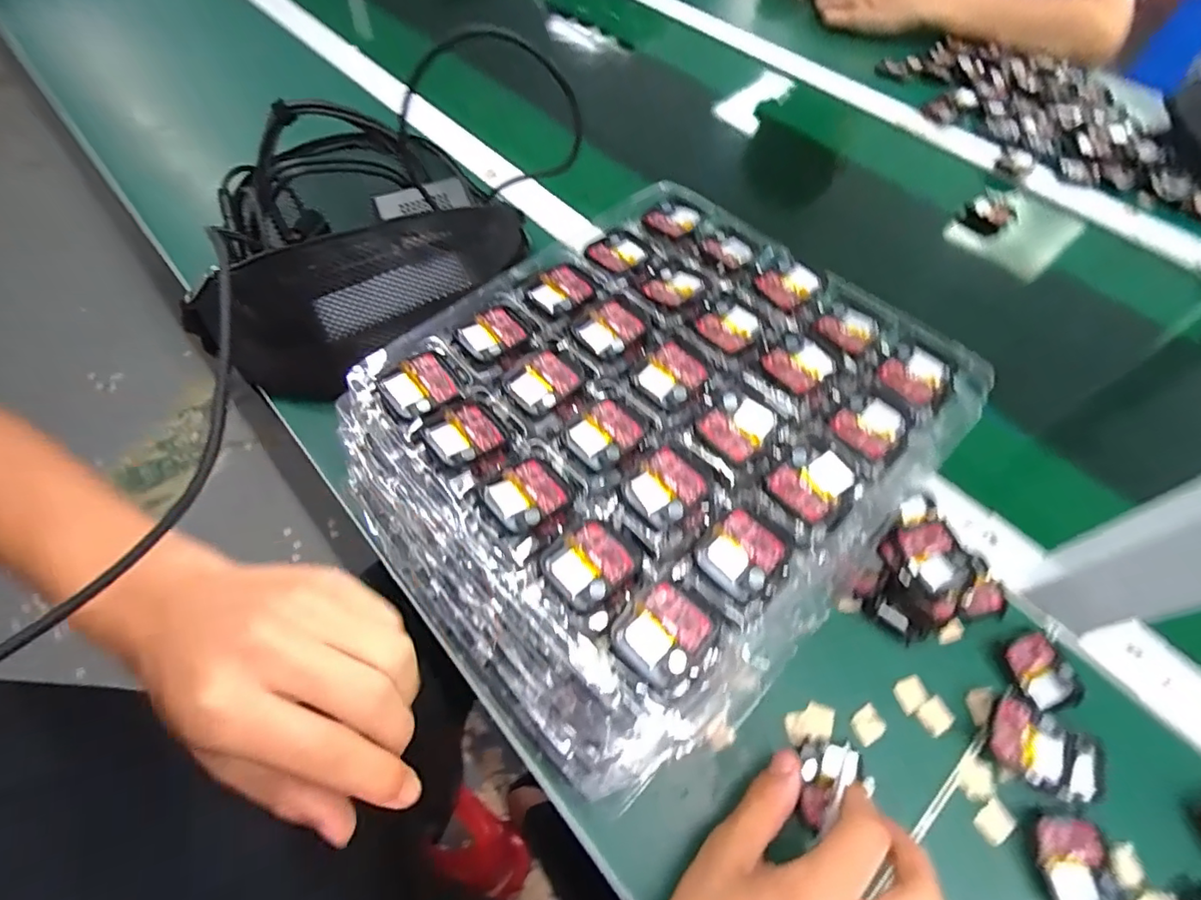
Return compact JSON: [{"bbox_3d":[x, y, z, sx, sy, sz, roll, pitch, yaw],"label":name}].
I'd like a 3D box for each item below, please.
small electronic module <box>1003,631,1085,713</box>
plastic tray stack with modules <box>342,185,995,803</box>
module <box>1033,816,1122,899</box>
[{"bbox_3d":[0.268,0.136,0.330,0.037,0.011,0.042,-14,60,-9],"label":"small electronic module"},{"bbox_3d":[0.029,-0.002,0.354,0.324,0.110,0.276,-38,66,-21],"label":"plastic tray stack with modules"},{"bbox_3d":[0.249,0.218,0.284,0.034,0.007,0.040,5,59,2],"label":"module"}]

